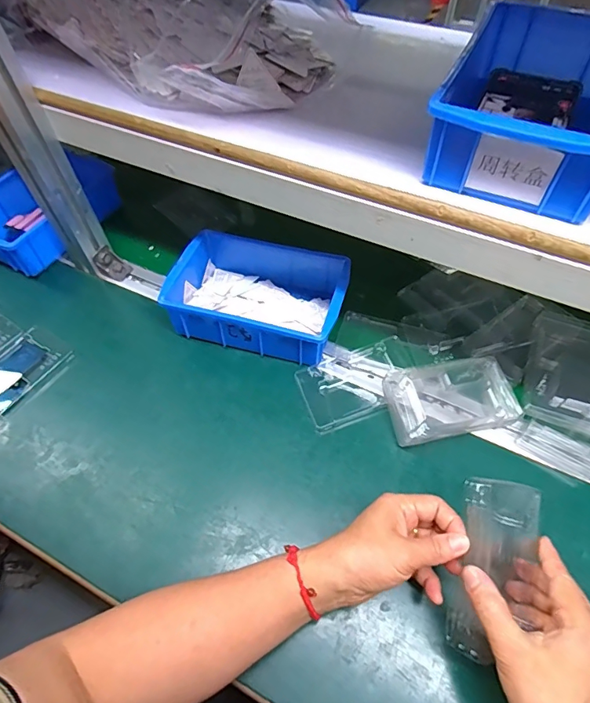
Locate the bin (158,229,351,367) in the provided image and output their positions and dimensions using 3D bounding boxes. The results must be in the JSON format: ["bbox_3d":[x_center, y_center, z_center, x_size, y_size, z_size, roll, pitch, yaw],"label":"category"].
[{"bbox_3d":[-0.040,-0.071,0.556,0.201,0.068,0.150,13,59,11],"label":"bin"}]

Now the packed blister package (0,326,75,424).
[{"bbox_3d":[-0.332,0.026,0.530,0.077,0.016,0.127,30,61,20],"label":"packed blister package"}]

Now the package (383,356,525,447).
[{"bbox_3d":[0.166,0.051,0.484,0.132,0.033,0.082,-10,55,-6],"label":"package"}]

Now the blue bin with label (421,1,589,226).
[{"bbox_3d":[0.190,-0.194,0.358,0.129,0.065,0.197,21,58,15],"label":"blue bin with label"}]

